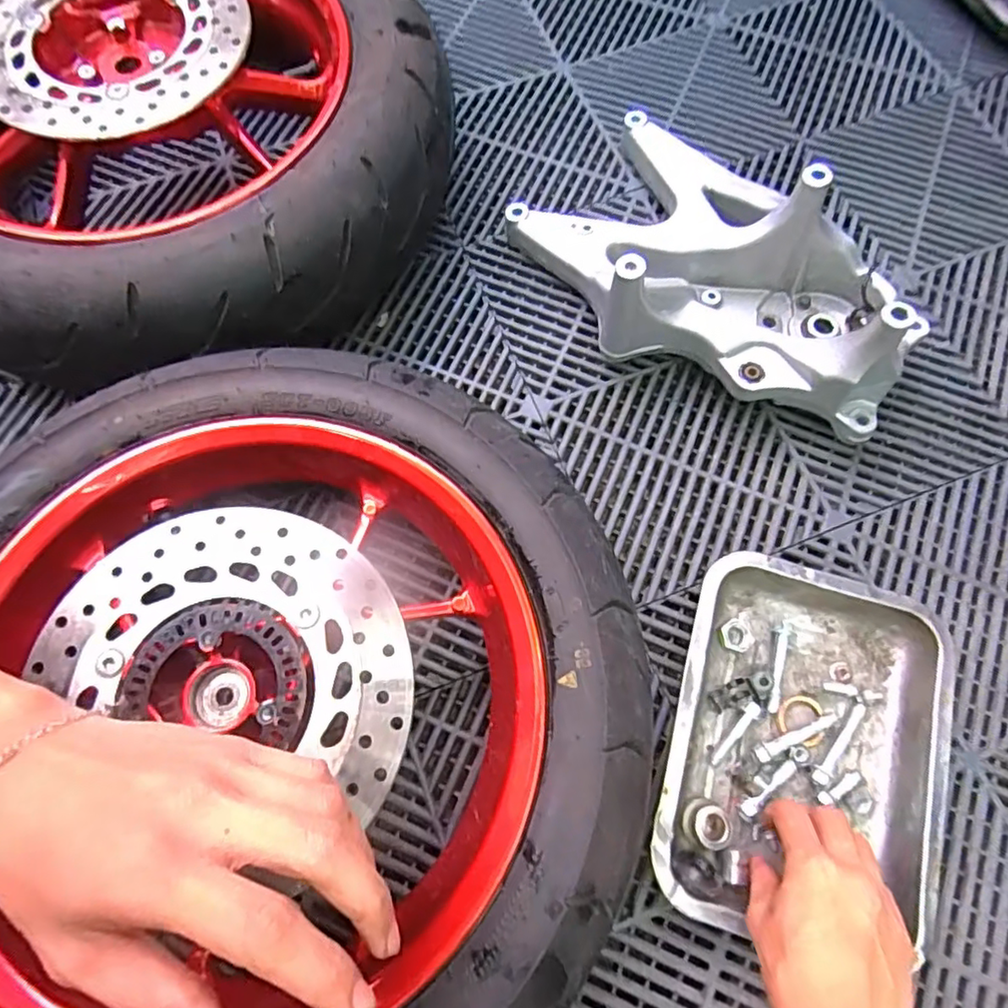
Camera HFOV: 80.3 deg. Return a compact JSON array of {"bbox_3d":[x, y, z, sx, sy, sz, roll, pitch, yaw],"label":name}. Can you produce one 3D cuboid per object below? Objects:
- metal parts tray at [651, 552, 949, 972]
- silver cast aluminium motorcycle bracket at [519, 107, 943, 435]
[{"bbox_3d":[0.216,0.177,0.444,0.184,0.045,0.245,16,73,5],"label":"metal parts tray"},{"bbox_3d":[0.179,-0.212,0.525,0.216,0.130,0.360,-35,75,-10],"label":"silver cast aluminium motorcycle bracket"}]

